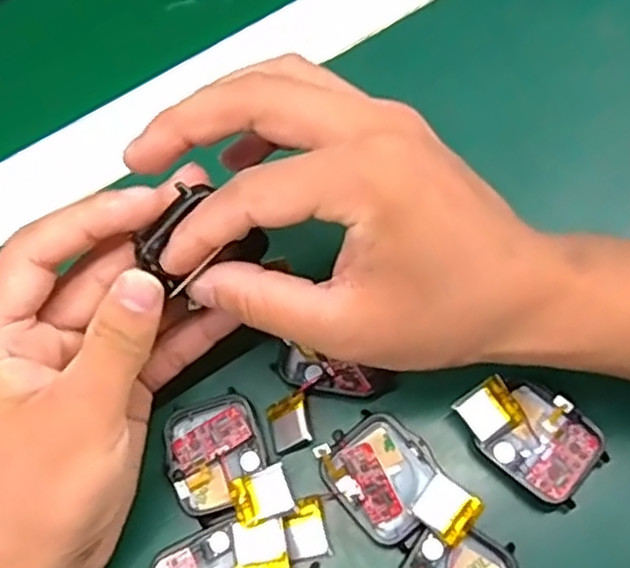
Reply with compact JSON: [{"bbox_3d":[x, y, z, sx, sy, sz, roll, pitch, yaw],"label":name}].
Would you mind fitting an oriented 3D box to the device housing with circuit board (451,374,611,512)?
[{"bbox_3d":[0.083,0.058,0.289,0.053,0.019,0.037,37,76,16],"label":"device housing with circuit board"}]

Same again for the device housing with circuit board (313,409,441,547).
[{"bbox_3d":[0.026,0.073,0.283,0.038,0.018,0.044,-37,71,-10],"label":"device housing with circuit board"}]

